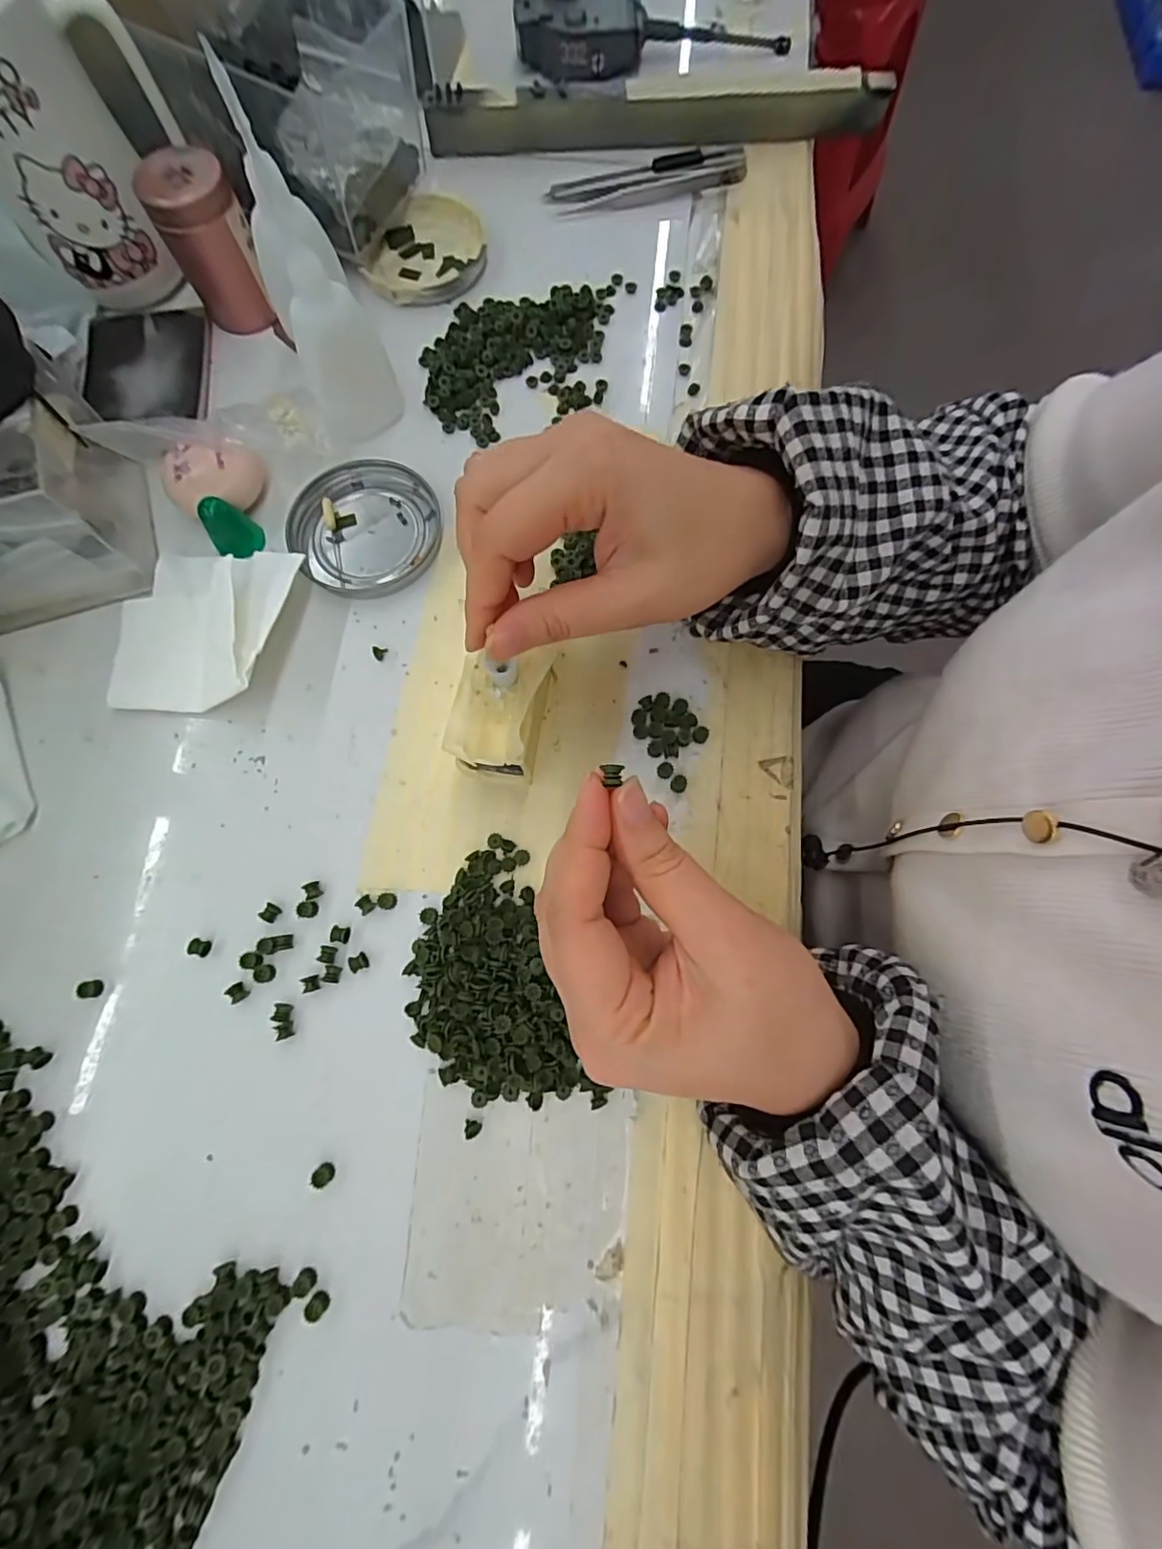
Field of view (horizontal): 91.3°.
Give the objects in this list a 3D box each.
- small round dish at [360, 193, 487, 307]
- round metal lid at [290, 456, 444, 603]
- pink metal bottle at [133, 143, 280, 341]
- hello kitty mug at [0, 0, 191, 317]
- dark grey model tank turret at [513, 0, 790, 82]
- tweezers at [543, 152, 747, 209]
[{"bbox_3d":[-0.095,-0.324,0.354,0.069,0.011,0.082,13,76,3],"label":"small round dish"},{"bbox_3d":[-0.115,-0.133,0.303,0.077,0.008,0.077,0,75,-1],"label":"round metal lid"},{"bbox_3d":[-0.205,-0.294,0.318,0.043,0.069,0.036,-27,77,-7],"label":"pink metal bottle"},{"bbox_3d":[-0.262,-0.327,0.283,0.074,0.134,0.071,9,75,2],"label":"hello kitty mug"},{"bbox_3d":[0.049,-0.513,0.386,0.186,0.032,0.049,-9,76,-3],"label":"dark grey model tank turret"},{"bbox_3d":[0.044,-0.384,0.366,0.131,0.009,0.029,-9,76,-3],"label":"tweezers"}]

